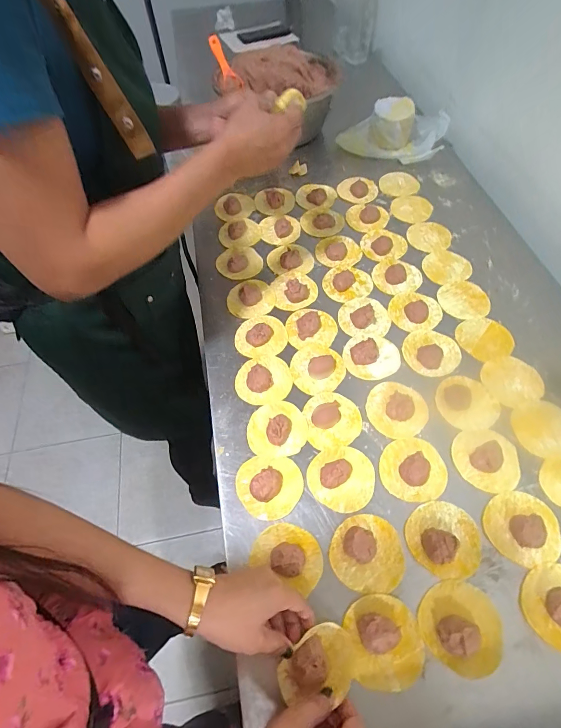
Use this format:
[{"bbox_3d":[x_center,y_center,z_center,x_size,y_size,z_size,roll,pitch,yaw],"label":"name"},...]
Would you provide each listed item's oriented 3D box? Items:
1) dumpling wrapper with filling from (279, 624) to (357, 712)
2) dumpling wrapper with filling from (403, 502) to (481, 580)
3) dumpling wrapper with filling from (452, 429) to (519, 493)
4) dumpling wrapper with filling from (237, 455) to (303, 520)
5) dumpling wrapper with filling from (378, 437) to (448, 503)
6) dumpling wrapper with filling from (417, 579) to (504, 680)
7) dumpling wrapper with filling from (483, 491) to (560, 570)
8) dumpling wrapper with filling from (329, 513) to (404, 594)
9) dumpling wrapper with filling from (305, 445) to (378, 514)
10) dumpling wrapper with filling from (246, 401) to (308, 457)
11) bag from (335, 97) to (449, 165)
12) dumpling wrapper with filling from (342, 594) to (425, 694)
[{"bbox_3d":[0.037,0.296,0.364,0.080,0.033,0.052,-26,66,-15],"label":"dumpling wrapper with filling"},{"bbox_3d":[0.192,0.200,0.427,0.083,0.025,0.079,-27,61,-14],"label":"dumpling wrapper with filling"},{"bbox_3d":[0.262,0.118,0.471,0.076,0.016,0.077,-1,58,1],"label":"dumpling wrapper with filling"},{"bbox_3d":[-0.014,0.153,0.466,0.081,0.022,0.075,-1,58,1],"label":"dumpling wrapper with filling"},{"bbox_3d":[0.167,0.130,0.468,0.080,0.027,0.077,-1,58,1],"label":"dumpling wrapper with filling"},{"bbox_3d":[0.190,0.269,0.381,0.080,0.021,0.079,-1,58,1],"label":"dumpling wrapper with filling"},{"bbox_3d":[0.285,0.188,0.430,0.082,0.017,0.078,-1,58,1],"label":"dumpling wrapper with filling"},{"bbox_3d":[0.102,0.213,0.423,0.078,0.019,0.082,-1,58,1],"label":"dumpling wrapper with filling"},{"bbox_3d":[0.078,0.139,0.466,0.079,0.022,0.080,-1,58,1],"label":"dumpling wrapper with filling"},{"bbox_3d":[-0.004,0.084,0.503,0.079,0.022,0.076,-1,58,1],"label":"dumpling wrapper with filling"},{"bbox_3d":[0.254,-0.515,0.825,0.240,0.087,0.138,-12,59,-4],"label":"bag"},{"bbox_3d":[0.109,0.284,0.381,0.073,0.023,0.079,-1,58,1],"label":"dumpling wrapper with filling"}]

